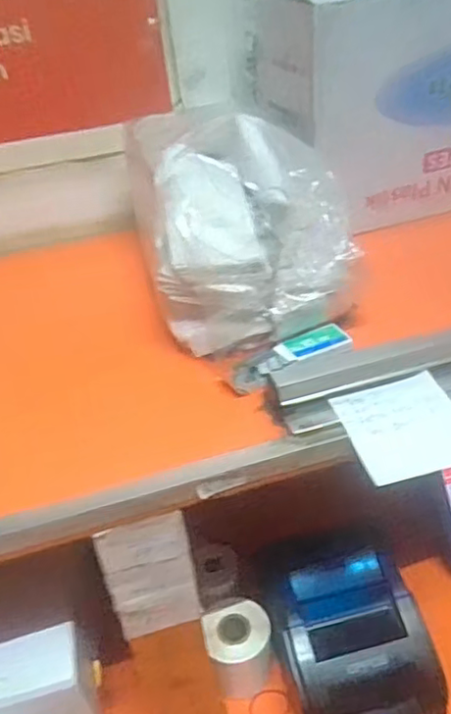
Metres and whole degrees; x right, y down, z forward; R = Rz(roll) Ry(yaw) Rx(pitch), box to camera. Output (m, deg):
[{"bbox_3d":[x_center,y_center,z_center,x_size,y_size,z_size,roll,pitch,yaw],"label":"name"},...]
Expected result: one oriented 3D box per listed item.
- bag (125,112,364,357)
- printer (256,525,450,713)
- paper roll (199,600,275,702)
[{"bbox_3d":[0.012,-0.100,0.512,0.167,0.140,0.163,-8,33,-3],"label":"bag"},{"bbox_3d":[0.109,0.248,0.560,0.130,0.085,0.146,-13,34,-10],"label":"printer"},{"bbox_3d":[0.018,0.275,0.588,0.054,0.066,0.058,-12,33,-8],"label":"paper roll"}]

